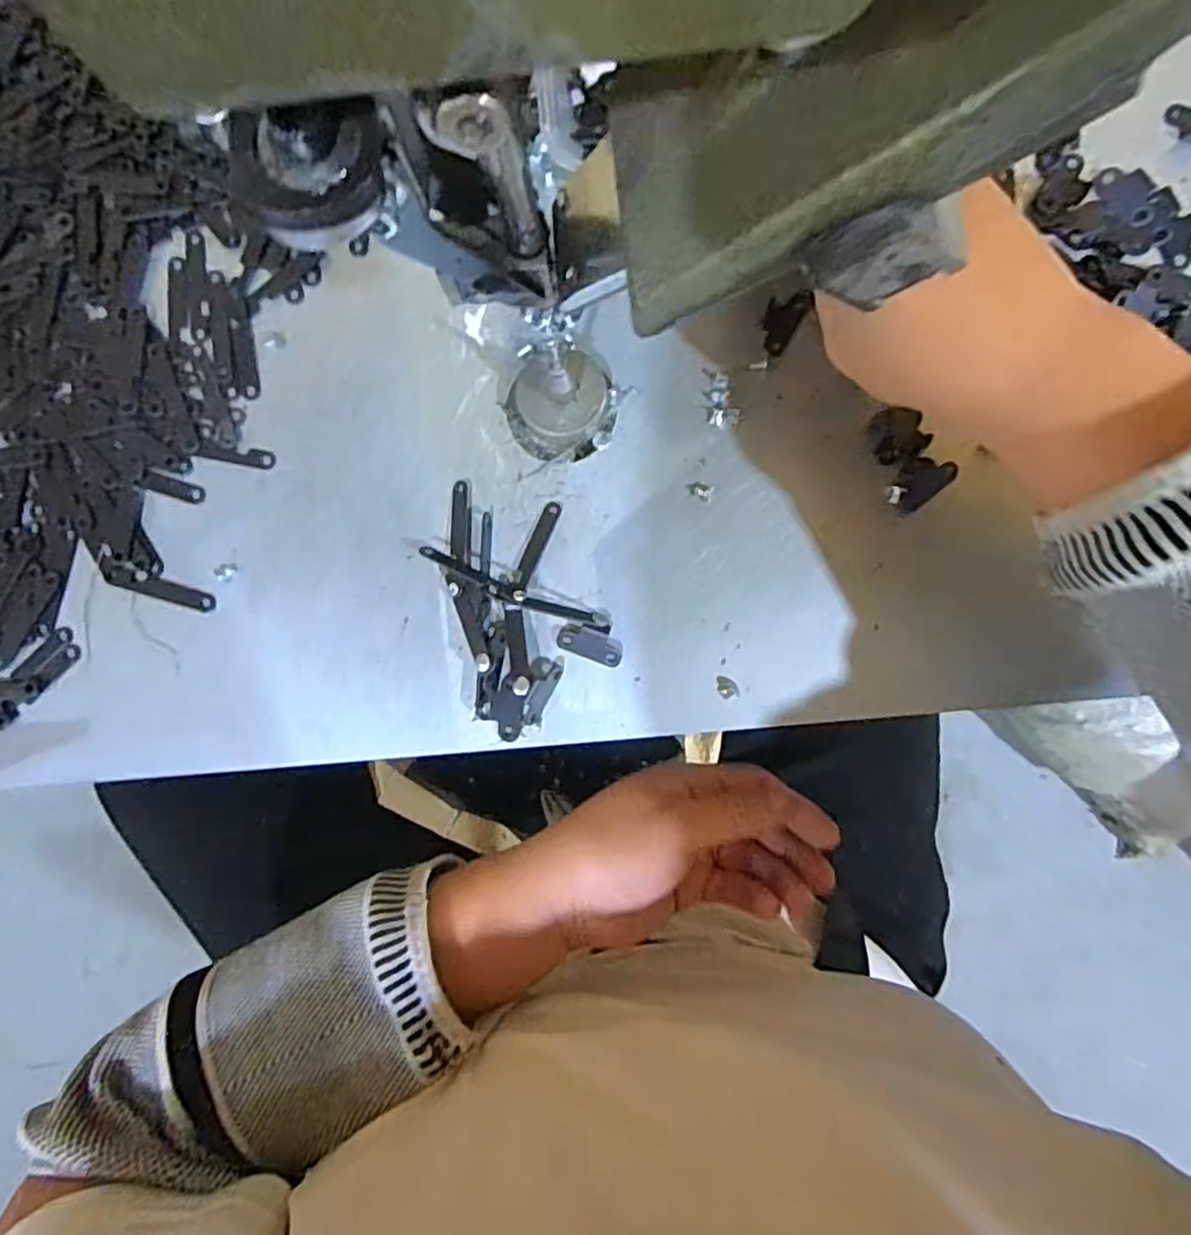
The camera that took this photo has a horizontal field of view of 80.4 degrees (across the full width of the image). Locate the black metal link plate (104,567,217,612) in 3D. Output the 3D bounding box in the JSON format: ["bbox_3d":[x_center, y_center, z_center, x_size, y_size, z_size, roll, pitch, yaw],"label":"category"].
[{"bbox_3d":[-0.200,-0.012,0.324,0.053,0.005,0.009,16,89,2],"label":"black metal link plate"}]

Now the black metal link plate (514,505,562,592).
[{"bbox_3d":[-0.026,-0.032,0.315,0.008,0.004,0.042,25,90,2],"label":"black metal link plate"}]

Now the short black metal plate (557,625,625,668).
[{"bbox_3d":[-0.002,0.012,0.310,0.029,0.009,0.013,20,89,2],"label":"short black metal plate"}]

